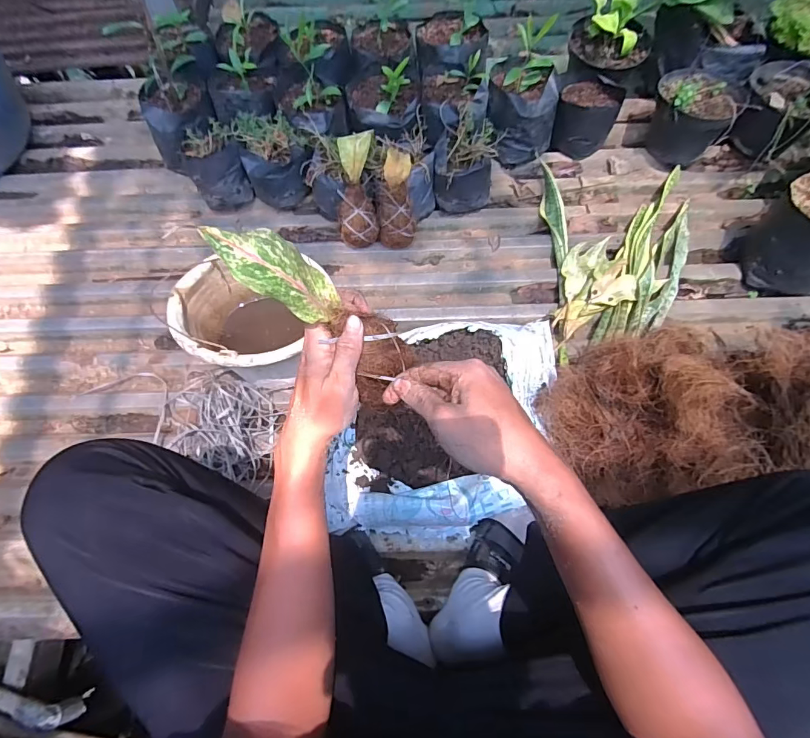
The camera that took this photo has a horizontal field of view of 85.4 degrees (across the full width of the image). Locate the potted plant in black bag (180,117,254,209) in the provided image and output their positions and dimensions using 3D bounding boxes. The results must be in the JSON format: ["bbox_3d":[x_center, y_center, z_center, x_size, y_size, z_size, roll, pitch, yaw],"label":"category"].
[{"bbox_3d":[-0.403,-0.429,0.951,0.117,0.136,0.100,-25,72,-9],"label":"potted plant in black bag"}]

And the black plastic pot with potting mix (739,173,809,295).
[{"bbox_3d":[0.739,-0.238,0.822,0.139,0.174,0.171,-35,74,-12],"label":"black plastic pot with potting mix"}]

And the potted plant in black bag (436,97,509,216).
[{"bbox_3d":[0.125,-0.441,0.930,0.125,0.127,0.169,3,70,1],"label":"potted plant in black bag"}]

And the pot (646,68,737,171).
[{"bbox_3d":[0.620,-0.562,0.974,0.154,0.147,0.173,22,71,8],"label":"pot"}]

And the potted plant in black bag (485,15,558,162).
[{"bbox_3d":[0.255,-0.581,0.932,0.150,0.221,0.136,4,67,2],"label":"potted plant in black bag"}]

